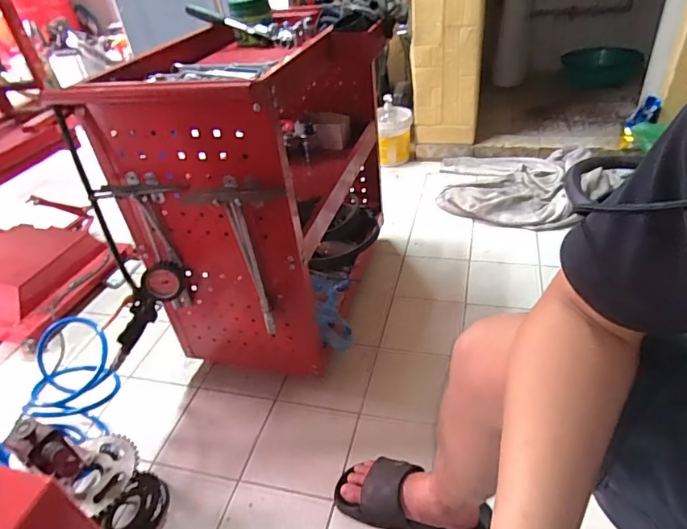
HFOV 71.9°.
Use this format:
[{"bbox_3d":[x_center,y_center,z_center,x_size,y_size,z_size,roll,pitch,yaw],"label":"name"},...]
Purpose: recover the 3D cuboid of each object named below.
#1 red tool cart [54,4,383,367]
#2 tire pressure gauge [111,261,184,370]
[{"bbox_3d":[-0.169,-0.217,1.149,0.392,0.607,0.756,3,37,13],"label":"red tool cart"},{"bbox_3d":[-0.397,0.101,0.953,0.083,0.234,0.055,23,19,-36],"label":"tire pressure gauge"}]

